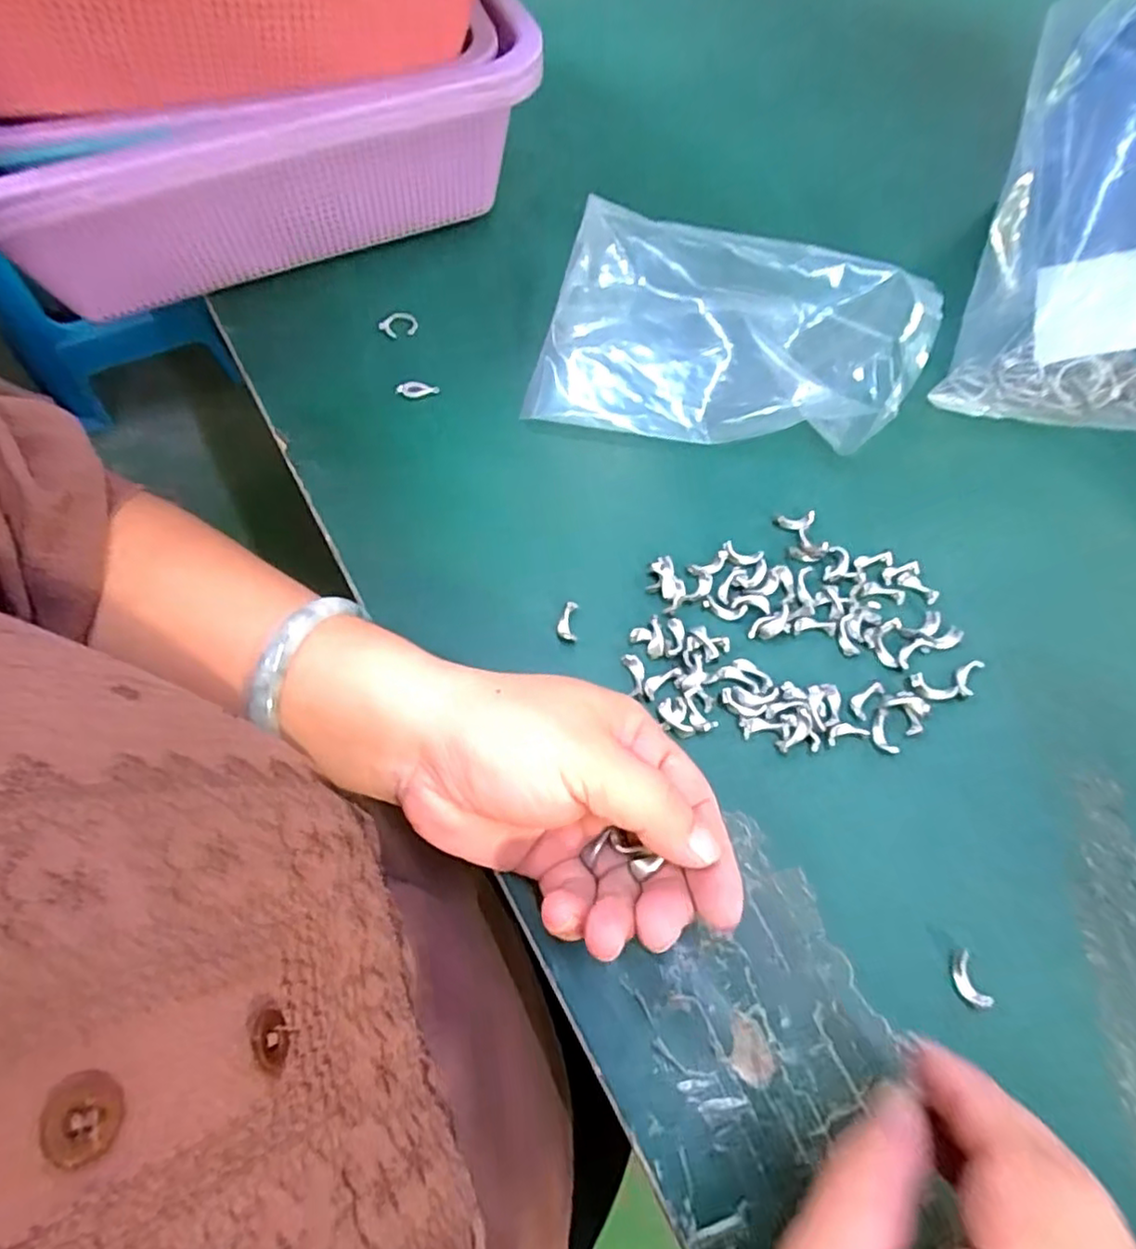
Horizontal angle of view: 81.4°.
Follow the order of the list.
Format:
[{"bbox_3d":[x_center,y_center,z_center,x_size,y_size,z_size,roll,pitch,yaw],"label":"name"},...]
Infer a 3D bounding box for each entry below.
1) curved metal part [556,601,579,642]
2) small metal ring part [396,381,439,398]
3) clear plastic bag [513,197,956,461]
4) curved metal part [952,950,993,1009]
[{"bbox_3d":[0.000,-0.002,0.292,0.009,0.004,0.018,3,65,0],"label":"curved metal part"},{"bbox_3d":[-0.080,-0.125,0.351,0.021,0.005,0.008,3,65,0],"label":"small metal ring part"},{"bbox_3d":[0.082,-0.153,0.342,0.184,0.055,0.129,15,65,5],"label":"clear plastic bag"},{"bbox_3d":[0.144,0.128,0.236,0.009,0.006,0.018,-22,67,-11],"label":"curved metal part"}]

